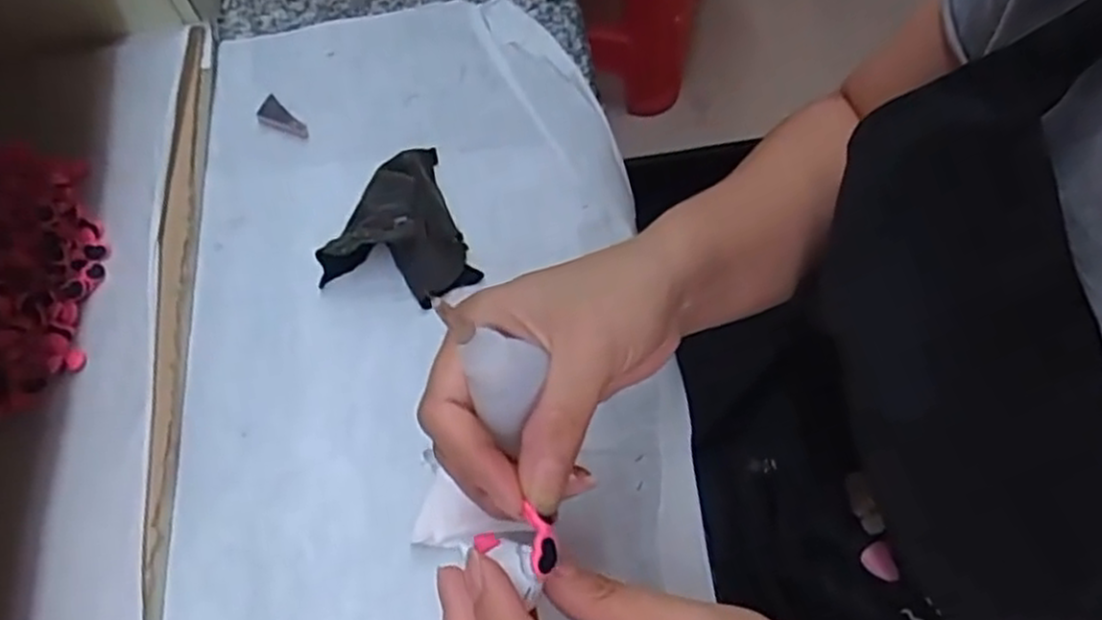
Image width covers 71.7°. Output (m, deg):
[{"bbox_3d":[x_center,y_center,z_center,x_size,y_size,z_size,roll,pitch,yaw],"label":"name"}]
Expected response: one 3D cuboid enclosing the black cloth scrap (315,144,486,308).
[{"bbox_3d":[-0.084,-0.042,0.388,0.071,0.028,0.086,-21,63,-7],"label":"black cloth scrap"}]

